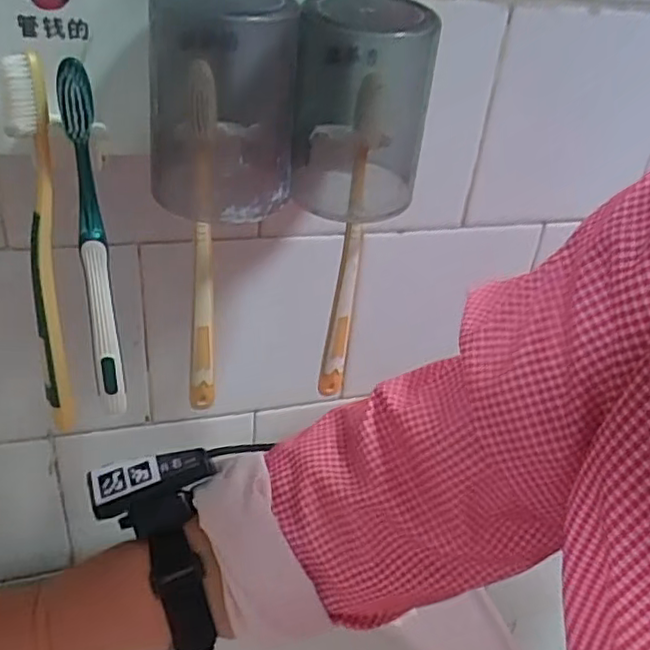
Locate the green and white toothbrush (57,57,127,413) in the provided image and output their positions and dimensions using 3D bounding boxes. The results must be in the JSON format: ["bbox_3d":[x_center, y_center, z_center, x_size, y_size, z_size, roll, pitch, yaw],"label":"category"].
[{"bbox_3d":[-0.104,-0.025,0.288,0.013,0.178,0.022,-4,35,-17],"label":"green and white toothbrush"}]

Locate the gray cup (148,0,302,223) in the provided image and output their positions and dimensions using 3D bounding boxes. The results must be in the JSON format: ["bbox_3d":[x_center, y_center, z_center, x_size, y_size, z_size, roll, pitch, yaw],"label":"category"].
[{"bbox_3d":[-0.043,-0.088,0.262,0.059,0.093,0.054,4,33,-5],"label":"gray cup"}]

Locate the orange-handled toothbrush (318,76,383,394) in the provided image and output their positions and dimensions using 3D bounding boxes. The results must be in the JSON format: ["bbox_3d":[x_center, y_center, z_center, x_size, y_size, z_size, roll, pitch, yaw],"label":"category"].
[{"bbox_3d":[0.013,-0.035,0.332,0.012,0.183,0.015,4,33,-5],"label":"orange-handled toothbrush"}]

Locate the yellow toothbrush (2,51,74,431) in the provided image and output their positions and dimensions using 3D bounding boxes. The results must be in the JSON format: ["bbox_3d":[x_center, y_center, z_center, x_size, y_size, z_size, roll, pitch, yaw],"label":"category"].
[{"bbox_3d":[-0.125,-0.025,0.284,0.017,0.179,0.017,-7,36,-21],"label":"yellow toothbrush"}]

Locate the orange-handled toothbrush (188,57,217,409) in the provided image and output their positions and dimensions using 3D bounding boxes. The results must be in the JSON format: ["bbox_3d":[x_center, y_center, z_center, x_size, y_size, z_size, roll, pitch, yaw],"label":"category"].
[{"bbox_3d":[-0.060,-0.032,0.306,0.011,0.180,0.017,-7,36,-21],"label":"orange-handled toothbrush"}]

